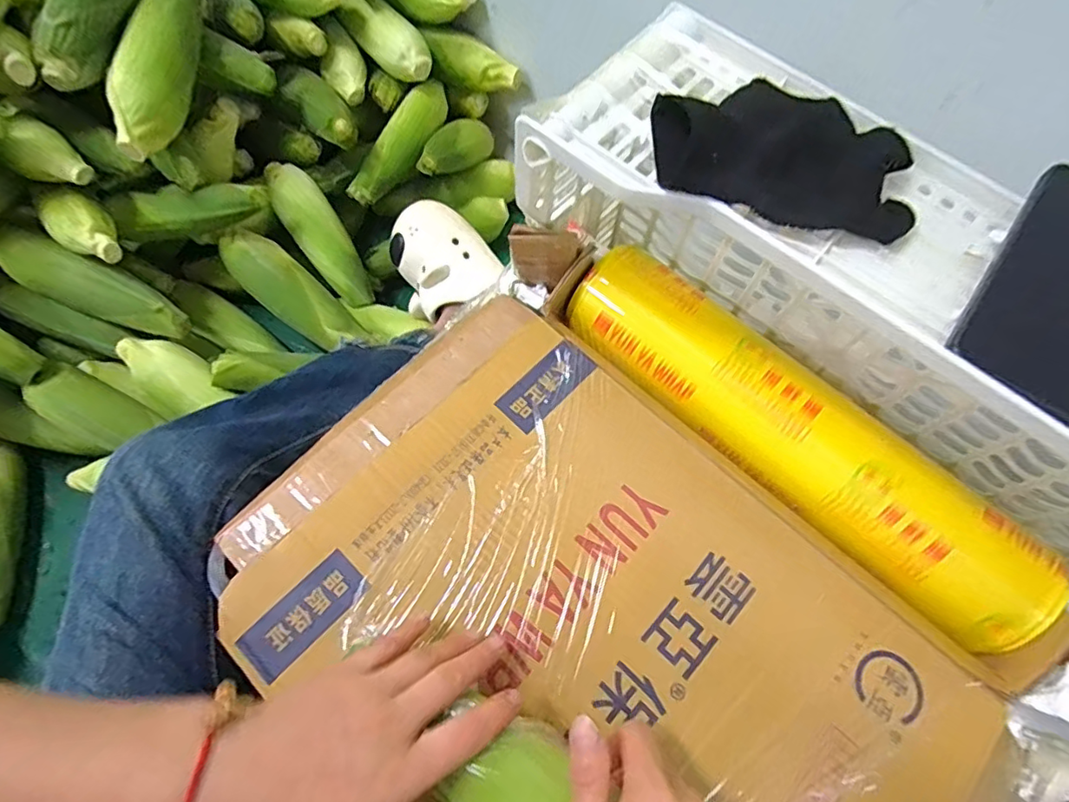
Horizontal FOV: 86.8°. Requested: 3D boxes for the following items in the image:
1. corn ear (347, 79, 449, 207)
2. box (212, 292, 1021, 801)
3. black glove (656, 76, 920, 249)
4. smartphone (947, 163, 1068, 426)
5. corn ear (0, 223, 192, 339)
[{"bbox_3d":[-0.179,-0.356,0.780,0.059,0.047,0.214,21,67,7],"label":"corn ear"},{"bbox_3d":[0.047,0.172,0.378,0.511,0.036,0.325,40,72,16],"label":"box"},{"bbox_3d":[0.151,-0.153,0.344,0.153,0.026,0.093,12,67,3],"label":"black glove"},{"bbox_3d":[0.291,-0.065,0.307,0.073,0.008,0.153,35,77,11],"label":"smartphone"},{"bbox_3d":[-0.510,-0.136,0.634,0.242,0.048,0.059,25,67,-9],"label":"corn ear"}]

